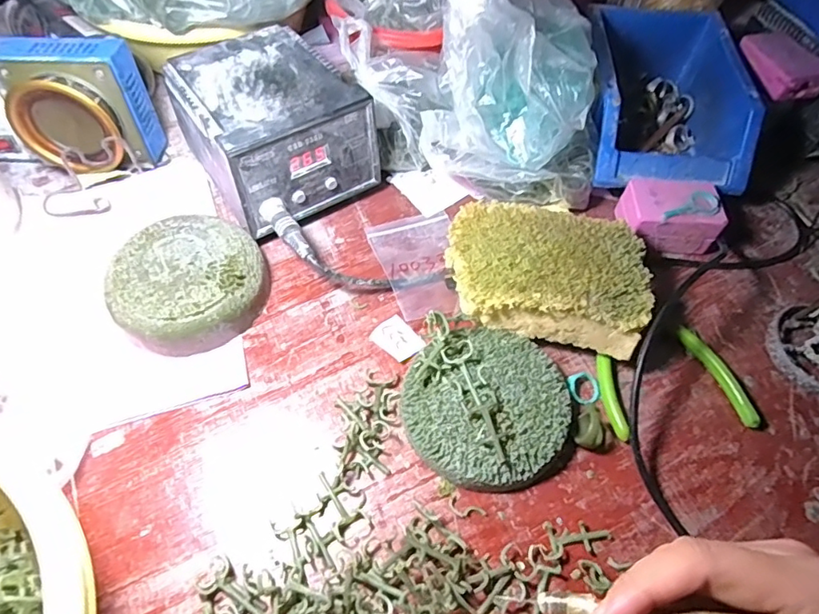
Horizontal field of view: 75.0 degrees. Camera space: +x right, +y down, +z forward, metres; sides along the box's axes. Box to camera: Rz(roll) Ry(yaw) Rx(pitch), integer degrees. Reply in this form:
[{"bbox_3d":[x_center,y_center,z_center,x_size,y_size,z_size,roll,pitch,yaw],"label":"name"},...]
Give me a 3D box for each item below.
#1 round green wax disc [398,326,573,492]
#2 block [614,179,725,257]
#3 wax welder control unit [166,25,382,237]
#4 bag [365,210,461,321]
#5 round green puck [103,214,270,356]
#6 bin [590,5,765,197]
[{"bbox_3d":[0.050,0.062,0.339,0.101,0.030,0.100,1,58,-2],"label":"round green wax disc"},{"bbox_3d":[0.205,-0.073,0.427,0.070,0.042,0.046,6,58,1],"label":"block"},{"bbox_3d":[-0.112,-0.141,0.426,0.117,0.093,0.141,-32,64,-20],"label":"wax welder control unit"},{"bbox_3d":[0.009,-0.036,0.414,0.063,0.014,0.096,-13,57,-10],"label":"bag"},{"bbox_3d":[-0.154,-0.016,0.379,0.101,0.037,0.095,1,58,-2],"label":"round green puck"},{"bbox_3d":[0.217,-0.185,0.472,0.122,0.071,0.193,5,58,1],"label":"bin"}]

